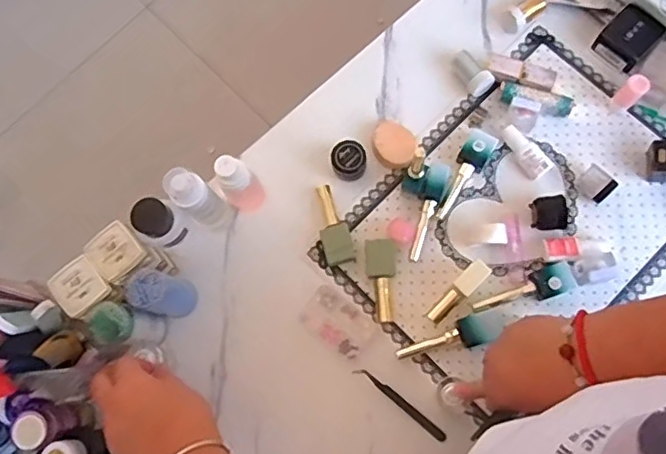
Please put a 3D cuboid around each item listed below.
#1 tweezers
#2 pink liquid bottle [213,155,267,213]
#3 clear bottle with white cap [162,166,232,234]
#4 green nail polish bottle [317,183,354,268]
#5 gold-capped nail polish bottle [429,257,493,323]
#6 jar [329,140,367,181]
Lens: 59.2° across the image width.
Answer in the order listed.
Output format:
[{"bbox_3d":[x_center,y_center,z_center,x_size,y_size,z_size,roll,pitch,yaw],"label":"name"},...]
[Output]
[{"bbox_3d":[0.070,0.183,0.610,0.112,0.008,0.012,37,82,11],"label":"tweezers"},{"bbox_3d":[-0.098,-0.044,0.627,0.038,0.111,0.032,-10,77,2],"label":"pink liquid bottle"},{"bbox_3d":[-0.135,-0.024,0.607,0.037,0.143,0.034,-43,77,-6],"label":"clear bottle with white cap"},{"bbox_3d":[0.000,-0.004,0.651,0.031,0.019,0.093,-13,77,1],"label":"green nail polish bottle"},{"bbox_3d":[0.131,0.068,0.617,0.079,0.024,0.022,-44,78,-6],"label":"gold-capped nail polish bottle"},{"bbox_3d":[0.016,-0.075,0.661,0.038,0.038,0.036,-1,77,4],"label":"jar"}]

